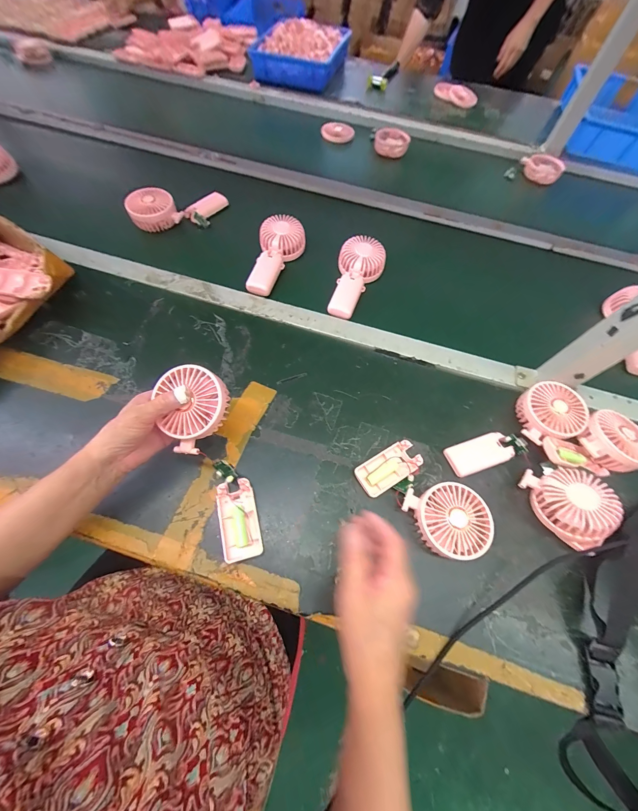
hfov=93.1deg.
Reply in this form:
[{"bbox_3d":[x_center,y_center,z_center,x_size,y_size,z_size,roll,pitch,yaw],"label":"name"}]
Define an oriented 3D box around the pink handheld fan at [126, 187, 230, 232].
[{"bbox_3d":[-0.283,-0.404,0.622,0.193,0.055,0.085,-24,68,-15],"label":"pink handheld fan"}]

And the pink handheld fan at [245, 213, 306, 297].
[{"bbox_3d":[-0.082,-0.286,0.574,0.087,0.041,0.182,12,63,2],"label":"pink handheld fan"}]

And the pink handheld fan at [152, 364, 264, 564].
[{"bbox_3d":[-0.126,0.067,0.370,0.077,0.049,0.235,-21,97,-14],"label":"pink handheld fan"}]

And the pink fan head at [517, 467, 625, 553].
[{"bbox_3d":[0.328,0.131,0.392,0.078,0.057,0.106,-6,64,-7],"label":"pink fan head"}]

